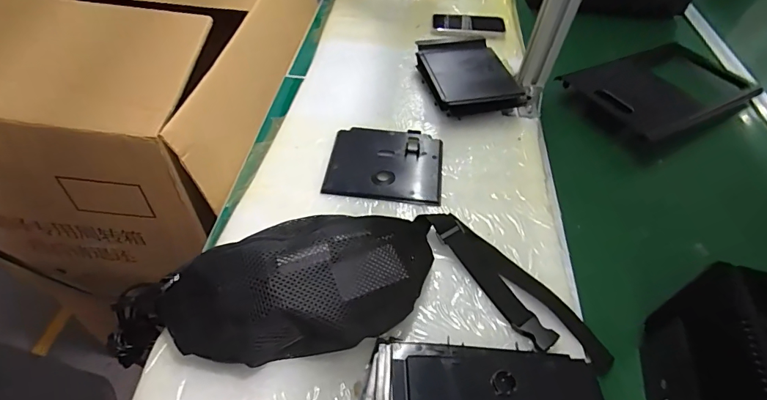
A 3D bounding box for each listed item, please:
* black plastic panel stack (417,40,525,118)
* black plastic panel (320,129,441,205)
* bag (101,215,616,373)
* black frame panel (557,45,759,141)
[{"bbox_3d":[0.140,-0.207,0.703,0.135,0.044,0.192,-9,51,-10],"label":"black plastic panel stack"},{"bbox_3d":[0.003,-0.053,0.588,0.155,0.011,0.133,6,50,3],"label":"black plastic panel"},{"bbox_3d":[-0.002,0.071,0.427,0.457,0.091,0.177,1,49,-1],"label":"bag"},{"bbox_3d":[0.494,-0.200,0.742,0.328,0.026,0.190,-23,59,-24],"label":"black frame panel"}]

